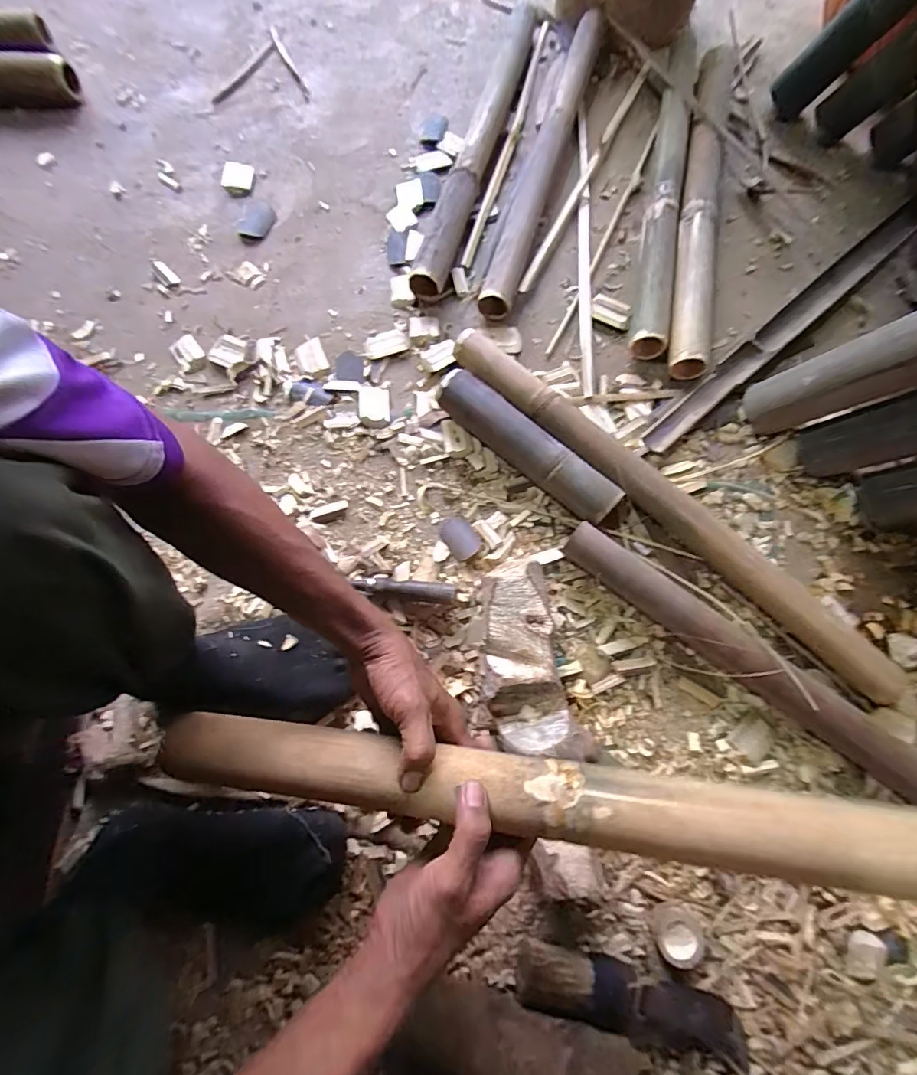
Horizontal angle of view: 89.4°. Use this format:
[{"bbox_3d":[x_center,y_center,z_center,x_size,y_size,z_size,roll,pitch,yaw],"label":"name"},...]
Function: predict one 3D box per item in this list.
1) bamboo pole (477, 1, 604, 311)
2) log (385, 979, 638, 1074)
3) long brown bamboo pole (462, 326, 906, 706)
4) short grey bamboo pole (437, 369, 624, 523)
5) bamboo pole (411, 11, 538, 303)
[{"bbox_3d":[0.139,-0.621,0.753,0.057,0.042,0.629,16,75,5],"label":"bamboo pole"},{"bbox_3d":[0.057,0.476,0.433,0.216,0.063,0.068,16,75,5],"label":"log"},{"bbox_3d":[0.247,-0.047,0.580,0.659,0.058,0.046,42,79,11],"label":"long brown bamboo pole"},{"bbox_3d":[0.086,-0.114,0.597,0.263,0.064,0.053,40,78,11],"label":"short grey bamboo pole"},{"bbox_3d":[0.034,-0.661,0.763,0.063,0.051,0.635,16,75,5],"label":"bamboo pole"}]

